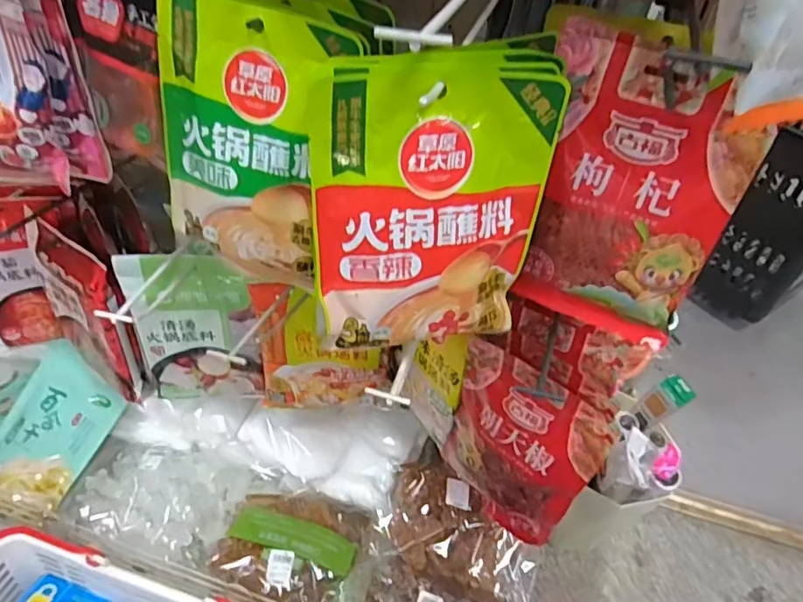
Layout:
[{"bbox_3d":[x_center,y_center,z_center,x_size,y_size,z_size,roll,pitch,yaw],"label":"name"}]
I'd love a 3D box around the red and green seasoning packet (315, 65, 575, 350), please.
[{"bbox_3d":[0.022,-0.058,0.400,0.162,0.196,0.021,-6,30,-15],"label":"red and green seasoning packet"}]

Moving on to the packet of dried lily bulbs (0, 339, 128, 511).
[{"bbox_3d":[-0.482,0.173,0.800,0.137,0.025,0.206,24,72,1],"label":"packet of dried lily bulbs"}]

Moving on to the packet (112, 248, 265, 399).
[{"bbox_3d":[-0.239,0.037,0.678,0.134,0.223,0.035,-2,45,-9],"label":"packet"}]

